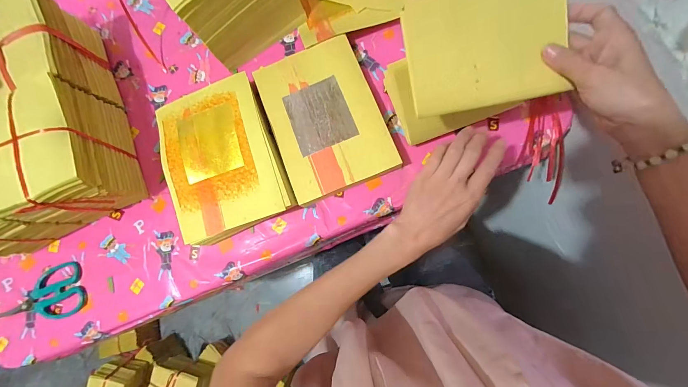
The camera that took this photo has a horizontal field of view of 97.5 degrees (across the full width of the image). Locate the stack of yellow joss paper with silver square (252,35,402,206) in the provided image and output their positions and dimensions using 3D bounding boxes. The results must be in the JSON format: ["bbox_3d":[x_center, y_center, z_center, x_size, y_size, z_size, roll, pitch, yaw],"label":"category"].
[{"bbox_3d":[-0.029,-0.113,0.465,0.158,0.033,0.225,-21,81,3],"label":"stack of yellow joss paper with silver square"}]

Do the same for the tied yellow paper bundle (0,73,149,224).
[{"bbox_3d":[-0.405,-0.056,0.450,0.124,0.131,0.170,-20,81,3],"label":"tied yellow paper bundle"}]

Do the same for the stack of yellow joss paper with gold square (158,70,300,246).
[{"bbox_3d":[-0.187,-0.052,0.466,0.170,0.051,0.227,-23,80,3],"label":"stack of yellow joss paper with gold square"}]

